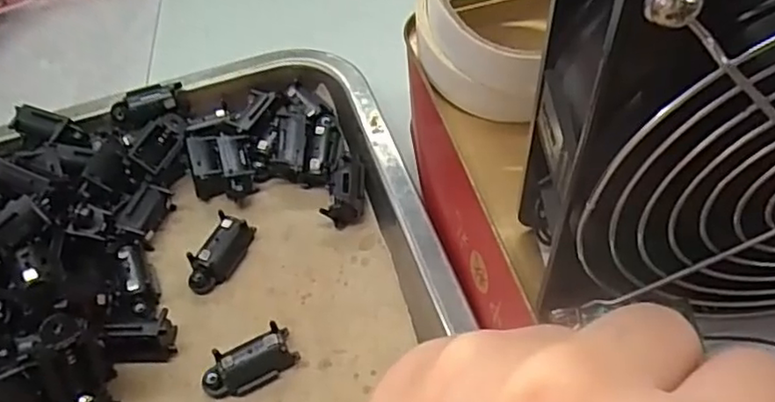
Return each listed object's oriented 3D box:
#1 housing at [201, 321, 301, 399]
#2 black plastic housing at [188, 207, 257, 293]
[{"bbox_3d":[-0.053,0.063,0.247,0.036,0.013,0.017,-24,55,-12],"label":"housing"},{"bbox_3d":[-0.073,0.023,0.279,0.015,0.013,0.035,17,57,17],"label":"black plastic housing"}]

